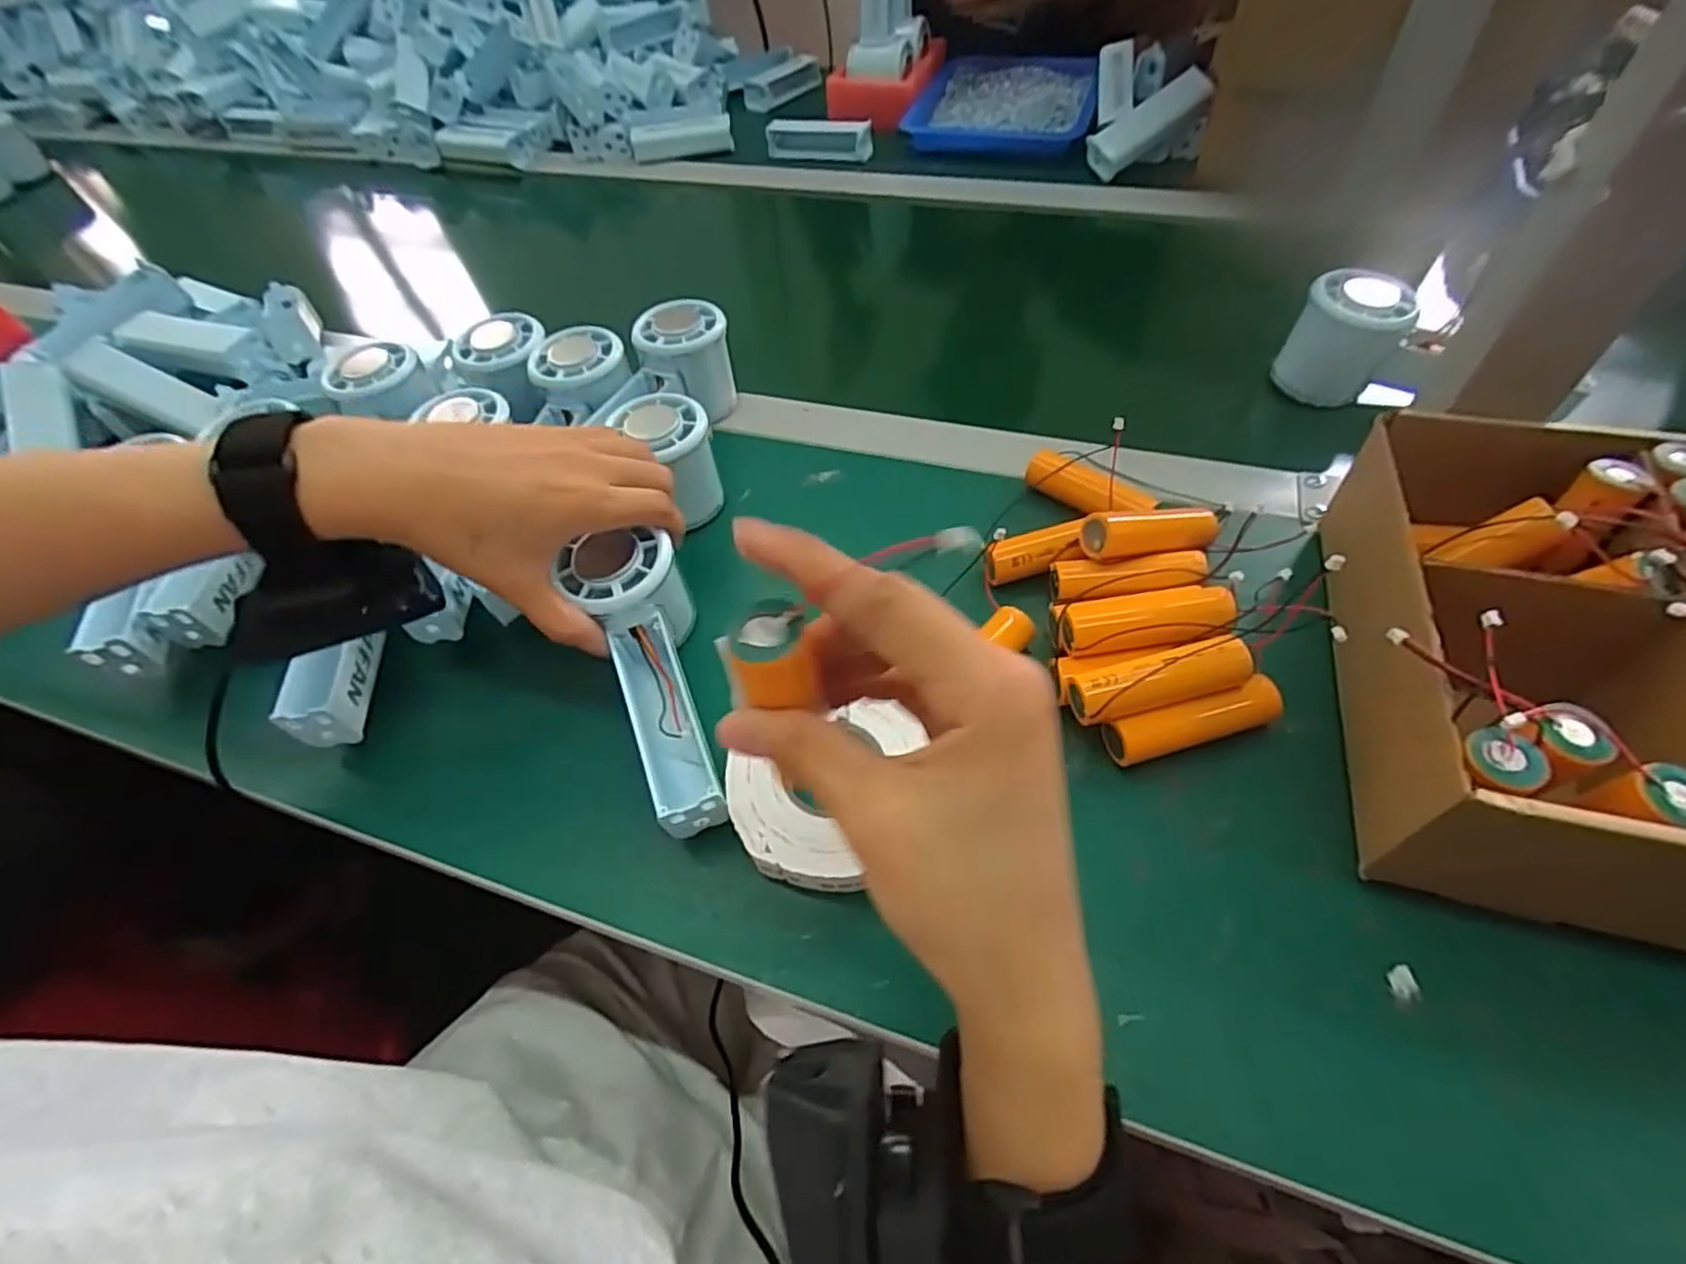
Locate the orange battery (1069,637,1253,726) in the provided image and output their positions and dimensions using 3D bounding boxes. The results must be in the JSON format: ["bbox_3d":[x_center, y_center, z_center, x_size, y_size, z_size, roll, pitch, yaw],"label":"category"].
[{"bbox_3d":[0.133,0.020,0.300,0.073,0.018,0.018,-13,53,-5],"label":"orange battery"}]

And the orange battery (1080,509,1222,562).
[{"bbox_3d":[0.153,-0.051,0.359,0.083,0.017,0.025,-8,51,-20],"label":"orange battery"}]

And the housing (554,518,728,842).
[{"bbox_3d":[-0.084,0.025,0.325,0.051,0.041,0.130,-17,72,-8],"label":"housing"}]

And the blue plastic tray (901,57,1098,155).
[{"bbox_3d":[0.168,-0.541,0.740,0.172,0.028,0.210,13,55,14],"label":"blue plastic tray"}]

